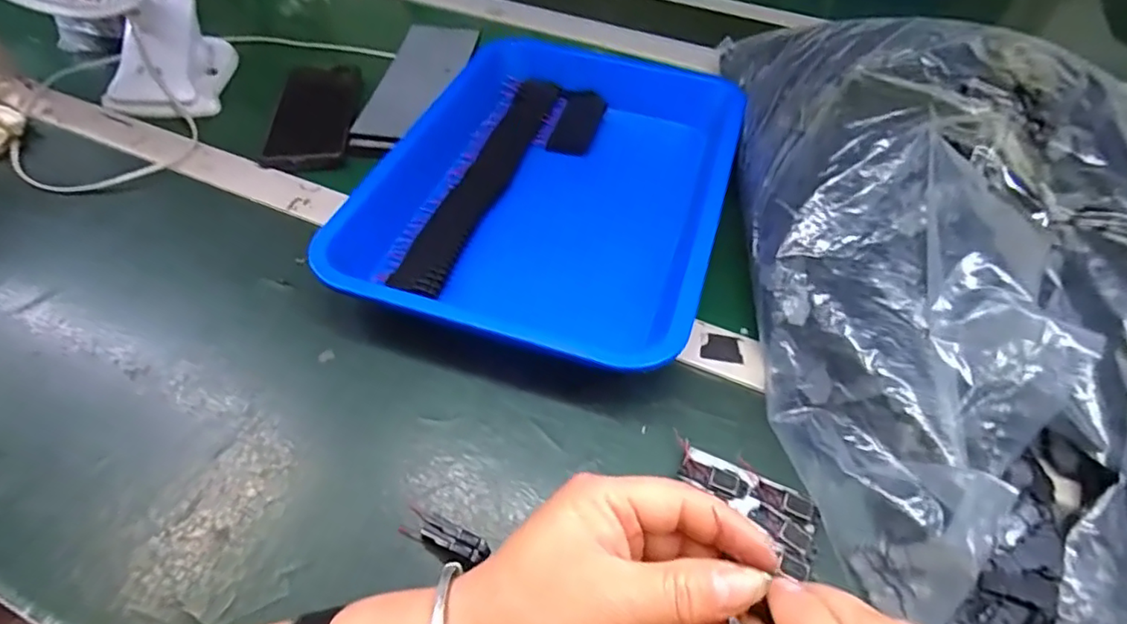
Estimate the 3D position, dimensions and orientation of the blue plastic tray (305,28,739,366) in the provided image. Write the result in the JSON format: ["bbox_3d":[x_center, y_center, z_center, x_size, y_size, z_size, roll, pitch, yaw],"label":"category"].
[{"bbox_3d":[0.004,-0.122,0.501,0.262,0.049,0.393,16,53,11],"label":"blue plastic tray"}]

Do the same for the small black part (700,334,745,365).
[{"bbox_3d":[0.112,0.025,0.408,0.028,0.004,0.021,10,52,6],"label":"small black part"}]

